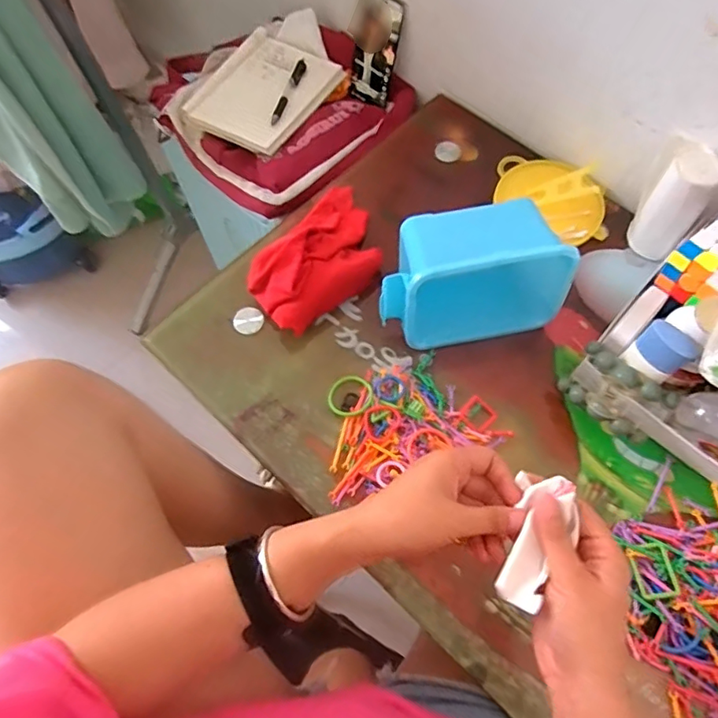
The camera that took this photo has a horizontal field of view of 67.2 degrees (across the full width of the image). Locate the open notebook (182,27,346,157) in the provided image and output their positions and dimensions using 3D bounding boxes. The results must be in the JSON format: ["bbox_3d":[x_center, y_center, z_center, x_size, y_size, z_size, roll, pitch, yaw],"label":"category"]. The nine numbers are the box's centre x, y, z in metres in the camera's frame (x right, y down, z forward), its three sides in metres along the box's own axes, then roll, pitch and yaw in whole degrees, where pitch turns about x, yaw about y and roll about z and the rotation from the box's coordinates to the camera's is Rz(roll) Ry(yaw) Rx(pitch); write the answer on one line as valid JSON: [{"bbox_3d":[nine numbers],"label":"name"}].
[{"bbox_3d":[-0.140,-0.395,0.799,0.168,0.026,0.196,30,70,14],"label":"open notebook"}]

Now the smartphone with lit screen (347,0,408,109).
[{"bbox_3d":[0.023,-0.449,0.782,0.076,0.148,0.015,28,51,11],"label":"smartphone with lit screen"}]

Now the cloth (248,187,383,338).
[{"bbox_3d":[-0.040,-0.125,0.627,0.117,0.063,0.208,31,70,14],"label":"cloth"}]

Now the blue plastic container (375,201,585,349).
[{"bbox_3d":[0.116,-0.091,0.582,0.193,0.127,0.107,-10,66,-2],"label":"blue plastic container"}]

